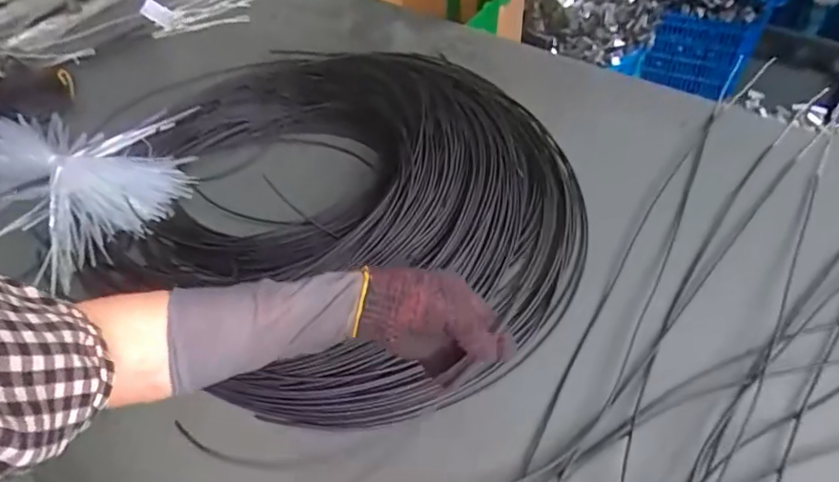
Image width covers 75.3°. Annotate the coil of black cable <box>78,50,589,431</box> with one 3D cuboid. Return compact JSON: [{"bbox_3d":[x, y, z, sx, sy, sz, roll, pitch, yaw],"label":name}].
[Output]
[{"bbox_3d":[-0.108,-0.082,0.761,0.664,0.079,0.578,31,59,28],"label":"coil of black cable"}]

